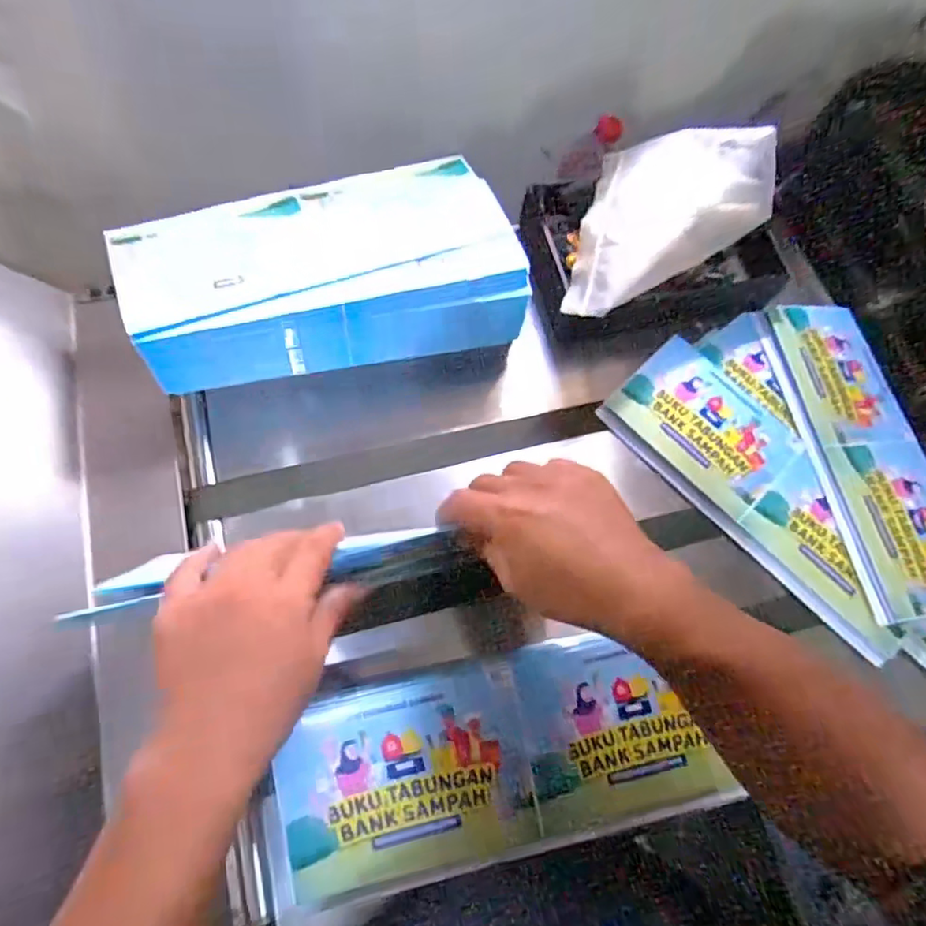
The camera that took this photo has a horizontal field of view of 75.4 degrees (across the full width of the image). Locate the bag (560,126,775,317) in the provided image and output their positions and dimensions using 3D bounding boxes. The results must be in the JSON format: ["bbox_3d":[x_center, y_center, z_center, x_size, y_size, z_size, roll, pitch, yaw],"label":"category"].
[{"bbox_3d":[0.164,-0.224,0.521,0.223,0.057,0.125,-31,75,-19],"label":"bag"}]

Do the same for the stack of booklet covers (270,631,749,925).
[{"bbox_3d":[0.027,0.190,0.382,0.284,0.016,0.127,-10,82,-11],"label":"stack of booklet covers"}]

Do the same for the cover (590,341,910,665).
[{"bbox_3d":[0.267,0.017,0.522,0.116,0.014,0.296,-39,78,-21],"label":"cover"}]

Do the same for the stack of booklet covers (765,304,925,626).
[{"bbox_3d":[0.367,-0.017,0.544,0.113,0.011,0.303,-4,66,-10],"label":"stack of booklet covers"}]

